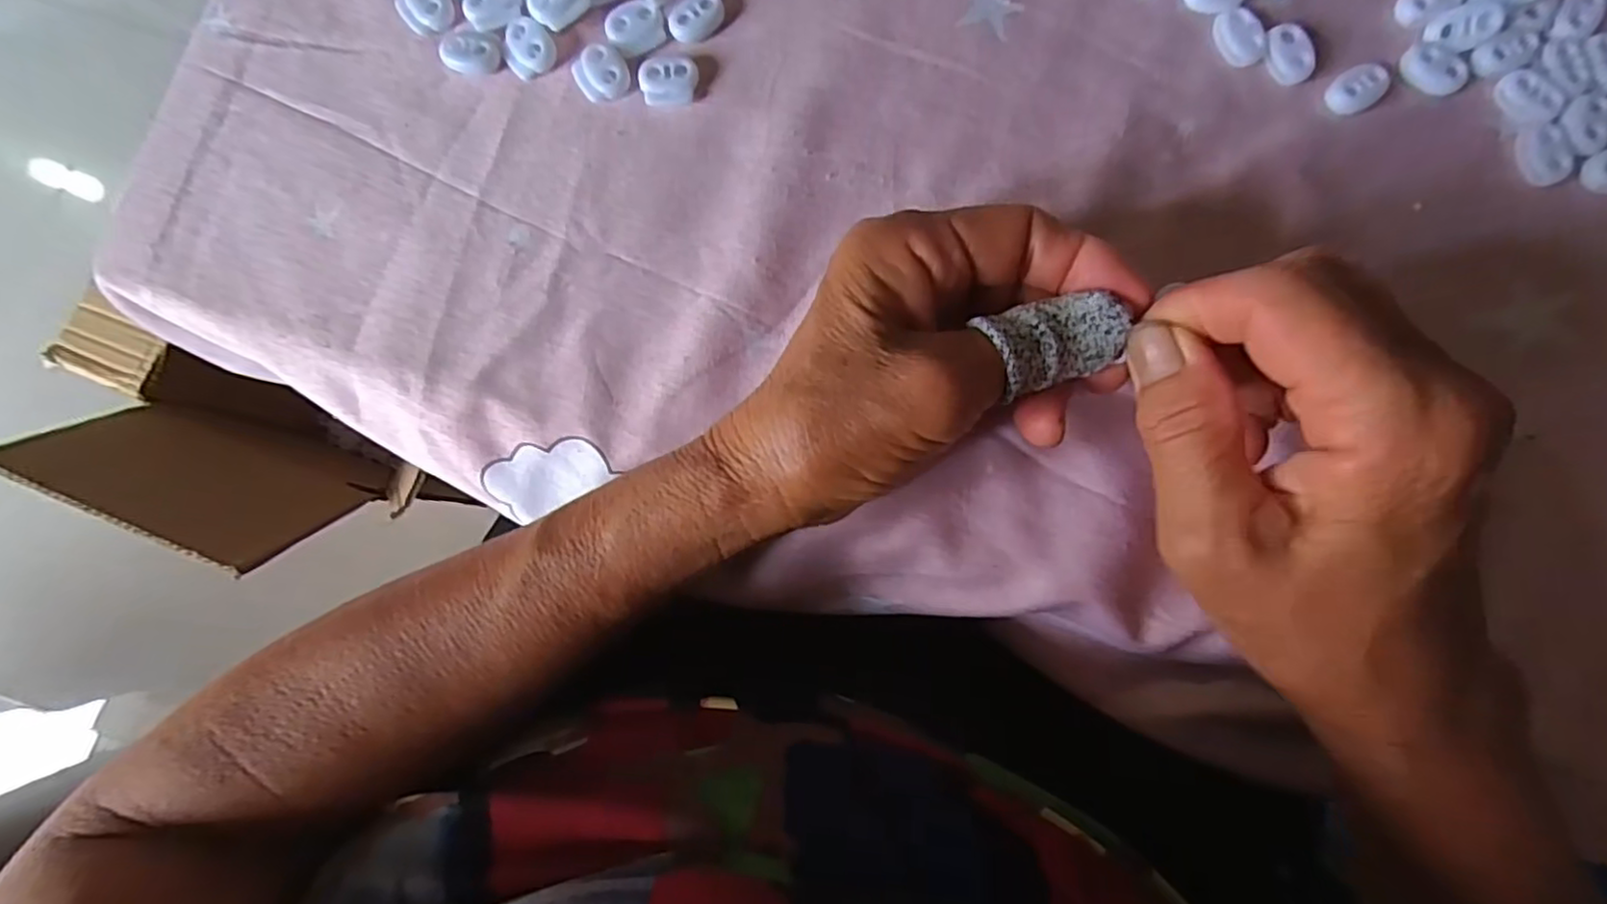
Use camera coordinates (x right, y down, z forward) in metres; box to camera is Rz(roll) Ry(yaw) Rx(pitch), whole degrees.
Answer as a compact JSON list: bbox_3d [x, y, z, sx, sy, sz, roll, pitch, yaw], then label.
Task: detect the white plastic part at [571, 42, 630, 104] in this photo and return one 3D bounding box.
[{"bbox_3d":[-0.076,-0.143,0.259,0.019,0.004,0.021,-37,84,-1],"label":"white plastic part"}]

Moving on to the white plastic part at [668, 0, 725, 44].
[{"bbox_3d":[-0.041,-0.167,0.262,0.018,0.004,0.023,35,87,5],"label":"white plastic part"}]

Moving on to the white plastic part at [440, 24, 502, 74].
[{"bbox_3d":[-0.127,-0.153,0.261,0.021,0.004,0.017,19,86,4],"label":"white plastic part"}]

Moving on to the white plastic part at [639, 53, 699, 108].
[{"bbox_3d":[-0.051,-0.141,0.258,0.022,0.005,0.021,1,84,3],"label":"white plastic part"}]

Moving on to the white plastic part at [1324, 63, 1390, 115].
[{"bbox_3d":[0.201,-0.131,0.249,0.020,0.007,0.015,-33,84,-1],"label":"white plastic part"}]

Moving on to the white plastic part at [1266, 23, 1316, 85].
[{"bbox_3d":[0.178,-0.146,0.251,0.014,0.006,0.021,-17,84,1],"label":"white plastic part"}]

